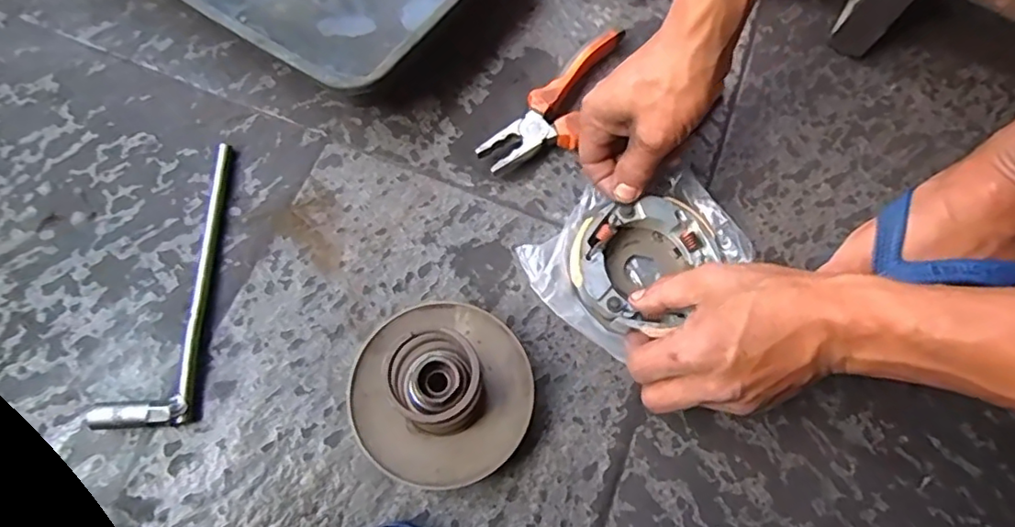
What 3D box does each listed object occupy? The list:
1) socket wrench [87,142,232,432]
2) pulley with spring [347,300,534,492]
[{"bbox_3d":[-0.241,0.008,0.416,0.057,0.017,0.212,1,70,-2],"label":"socket wrench"},{"bbox_3d":[-0.043,0.080,0.372,0.114,0.062,0.115,1,70,-2],"label":"pulley with spring"}]

